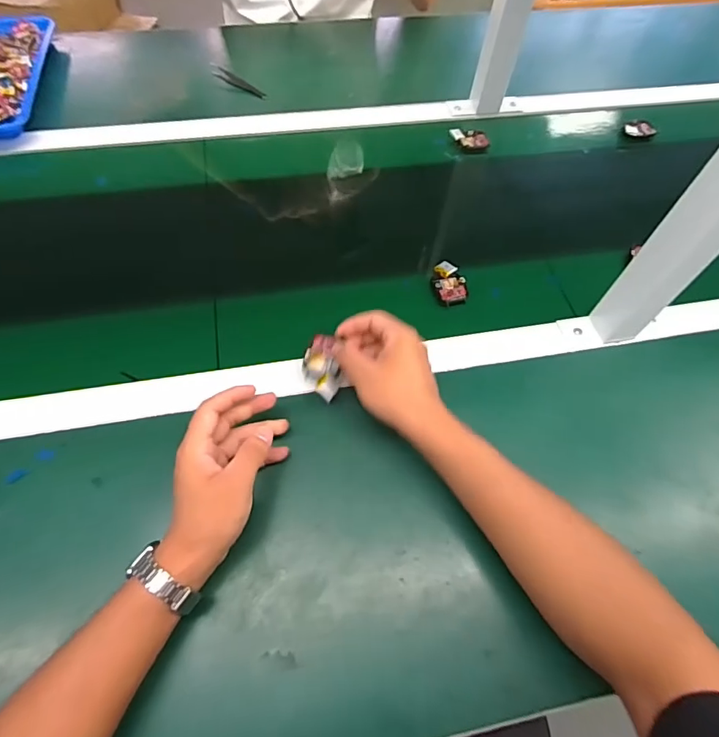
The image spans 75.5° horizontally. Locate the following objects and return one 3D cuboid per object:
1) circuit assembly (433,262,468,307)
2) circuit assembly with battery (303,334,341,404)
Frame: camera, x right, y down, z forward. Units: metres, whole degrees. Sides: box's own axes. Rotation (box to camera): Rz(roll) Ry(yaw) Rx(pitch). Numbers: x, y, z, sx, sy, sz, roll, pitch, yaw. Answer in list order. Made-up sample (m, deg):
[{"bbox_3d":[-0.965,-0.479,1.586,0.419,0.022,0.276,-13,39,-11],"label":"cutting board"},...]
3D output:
[{"bbox_3d":[0.107,-0.101,0.550,0.037,0.014,0.056,-5,60,-6],"label":"circuit assembly"},{"bbox_3d":[-0.037,0.000,0.449,0.033,0.020,0.063,-3,60,-4],"label":"circuit assembly with battery"}]

